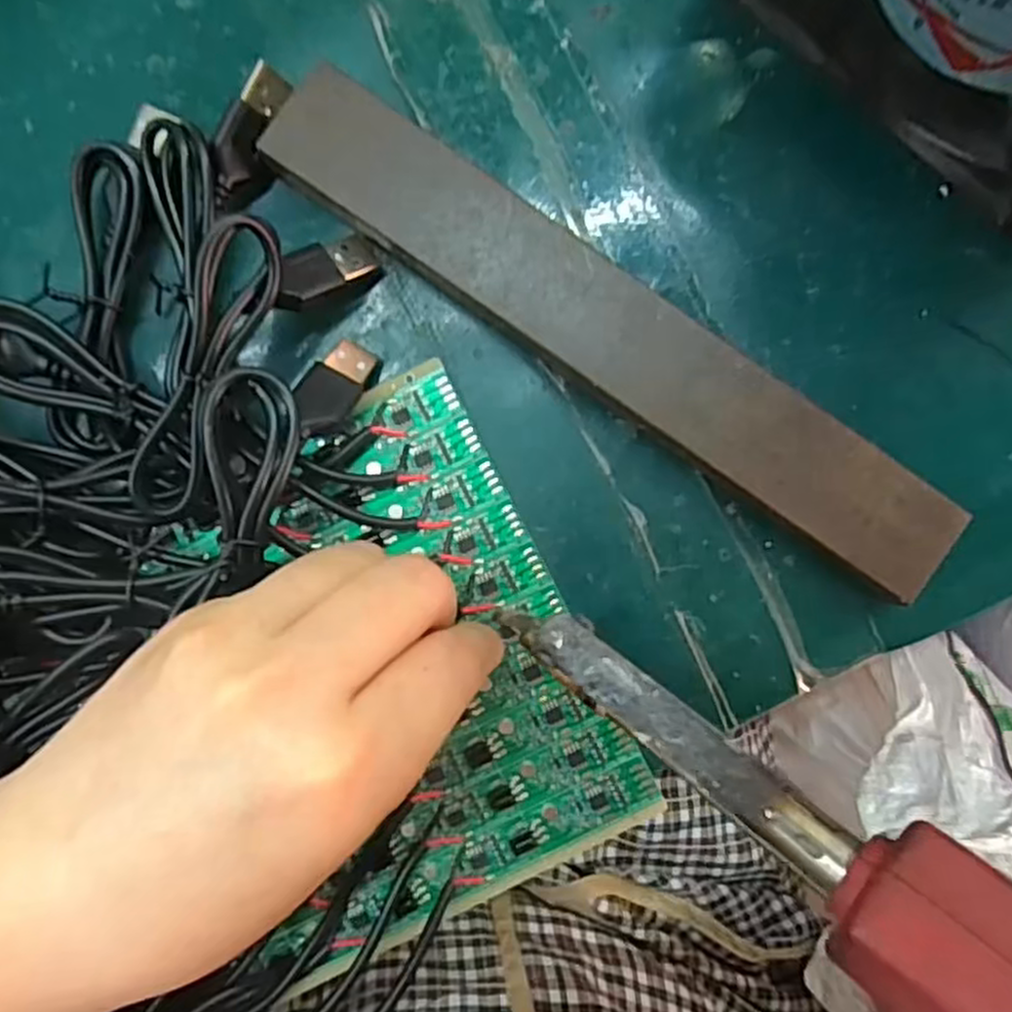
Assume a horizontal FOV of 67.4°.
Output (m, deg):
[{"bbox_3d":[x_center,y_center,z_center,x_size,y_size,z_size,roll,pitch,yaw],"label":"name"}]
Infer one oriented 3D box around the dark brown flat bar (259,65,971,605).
[{"bbox_3d":[0.028,-0.046,0.206,0.204,0.016,0.031,36,90,0],"label":"dark brown flat bar"}]

